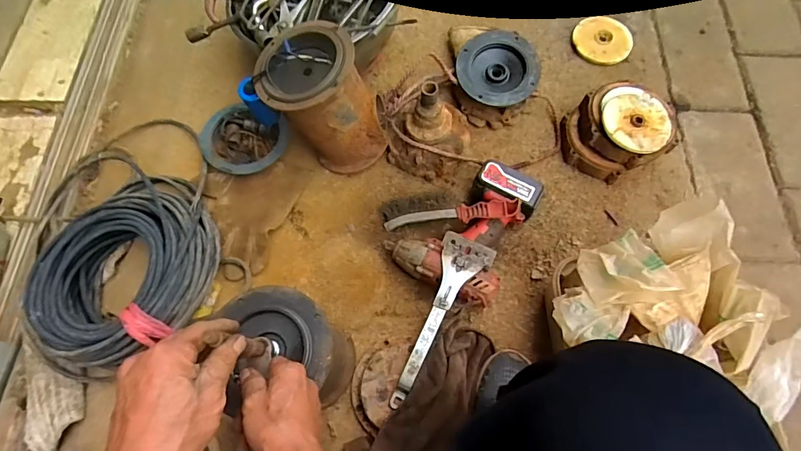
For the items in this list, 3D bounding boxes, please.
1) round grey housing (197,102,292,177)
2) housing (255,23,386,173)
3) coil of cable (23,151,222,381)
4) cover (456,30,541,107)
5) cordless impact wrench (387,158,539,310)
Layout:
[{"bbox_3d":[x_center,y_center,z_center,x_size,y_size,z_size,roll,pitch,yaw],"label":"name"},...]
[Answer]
[{"bbox_3d":[-0.296,-0.155,0.825,0.149,0.051,0.134,26,72,12],"label":"round grey housing"},{"bbox_3d":[-0.126,-0.191,0.730,0.152,0.233,0.150,-1,69,3],"label":"housing"},{"bbox_3d":[-0.448,0.053,0.733,0.301,0.130,0.290,-1,69,3],"label":"coil of cable"},{"bbox_3d":[0.180,-0.289,0.817,0.146,0.032,0.144,6,78,2],"label":"cover"},{"bbox_3d":[0.096,-0.004,0.737,0.203,0.081,0.229,26,72,13],"label":"cordless impact wrench"}]

